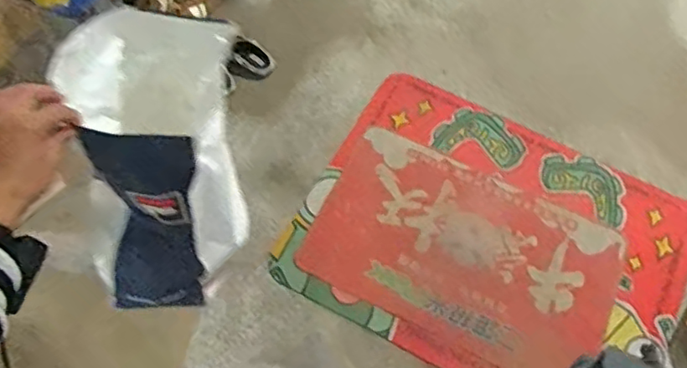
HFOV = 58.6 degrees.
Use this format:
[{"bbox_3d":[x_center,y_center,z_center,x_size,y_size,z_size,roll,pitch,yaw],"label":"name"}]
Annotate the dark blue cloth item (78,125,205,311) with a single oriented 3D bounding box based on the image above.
[{"bbox_3d":[-0.231,0.053,0.734,0.103,0.300,0.069,14,45,6],"label":"dark blue cloth item"}]

